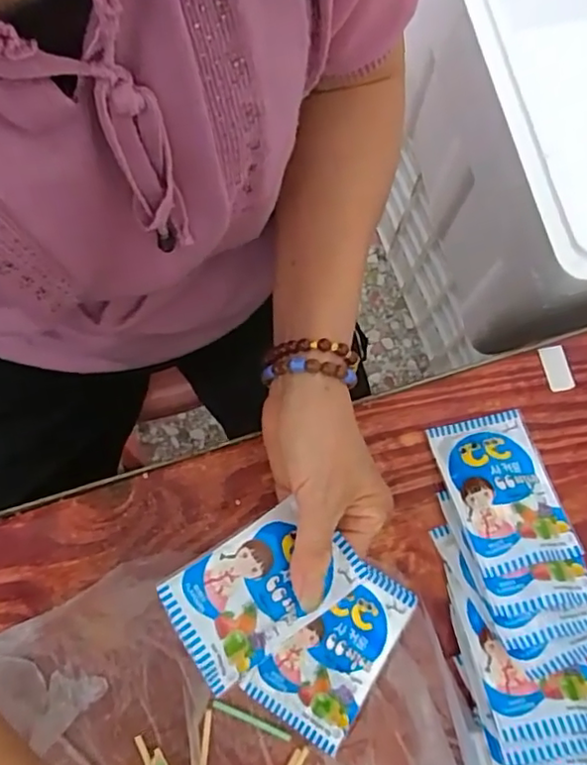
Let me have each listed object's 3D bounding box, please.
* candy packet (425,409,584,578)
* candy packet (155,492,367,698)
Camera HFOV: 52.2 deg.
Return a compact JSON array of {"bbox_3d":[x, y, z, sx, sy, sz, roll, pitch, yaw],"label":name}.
[{"bbox_3d":[0.135,0.068,0.388,0.064,0.010,0.102,-14,55,-4],"label":"candy packet"},{"bbox_3d":[-0.017,0.109,0.322,0.097,0.016,0.061,-29,76,-31],"label":"candy packet"}]

